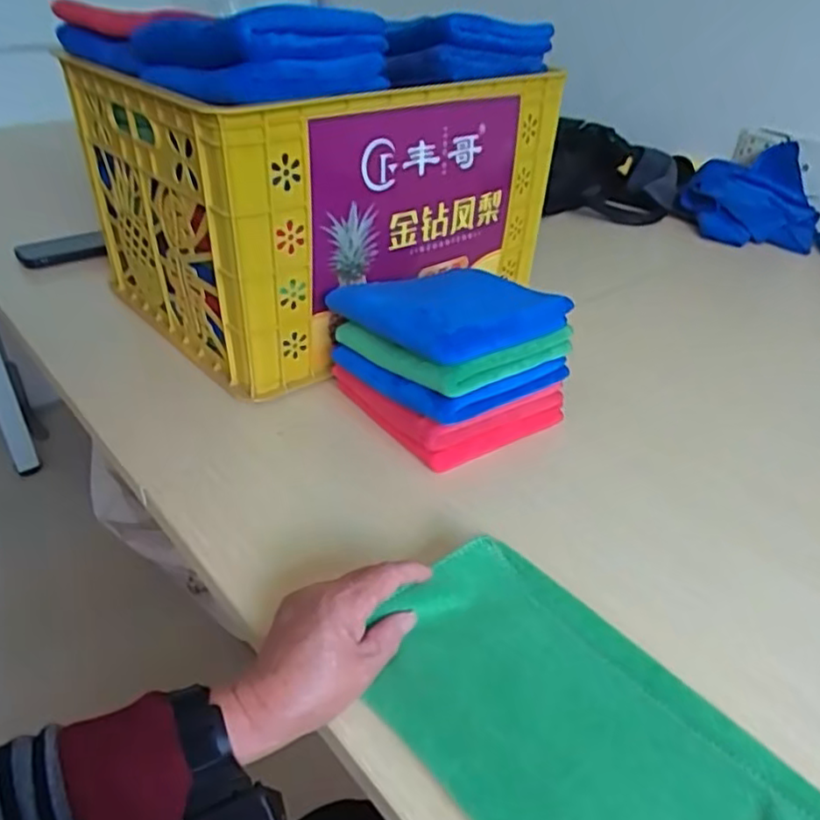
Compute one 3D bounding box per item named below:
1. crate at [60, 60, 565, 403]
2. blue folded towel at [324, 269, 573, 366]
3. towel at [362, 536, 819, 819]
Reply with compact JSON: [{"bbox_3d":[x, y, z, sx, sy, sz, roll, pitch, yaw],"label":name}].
[{"bbox_3d":[-0.114,-0.271,0.845,0.453,0.281,0.391,-26,44,-35],"label":"crate"},{"bbox_3d":[0.037,-0.106,0.645,0.173,0.039,0.179,-20,40,-29],"label":"blue folded towel"},{"bbox_3d":[0.114,0.200,0.387,0.167,0.021,0.312,-24,42,-33],"label":"towel"}]

